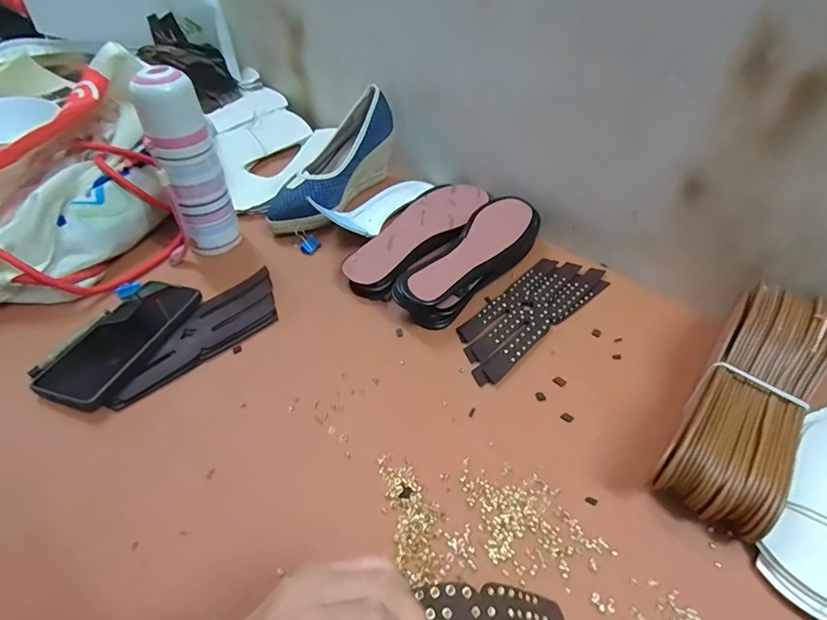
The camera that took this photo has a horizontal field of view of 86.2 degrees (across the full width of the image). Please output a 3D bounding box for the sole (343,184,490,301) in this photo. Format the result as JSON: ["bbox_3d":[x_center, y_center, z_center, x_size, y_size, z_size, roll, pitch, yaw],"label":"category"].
[{"bbox_3d":[0.008,-0.097,0.579,0.086,0.033,0.235,26,51,21],"label":"sole"}]

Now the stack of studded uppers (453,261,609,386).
[{"bbox_3d":[0.132,0.000,0.508,0.219,0.011,0.075,-33,56,-28],"label":"stack of studded uppers"}]

